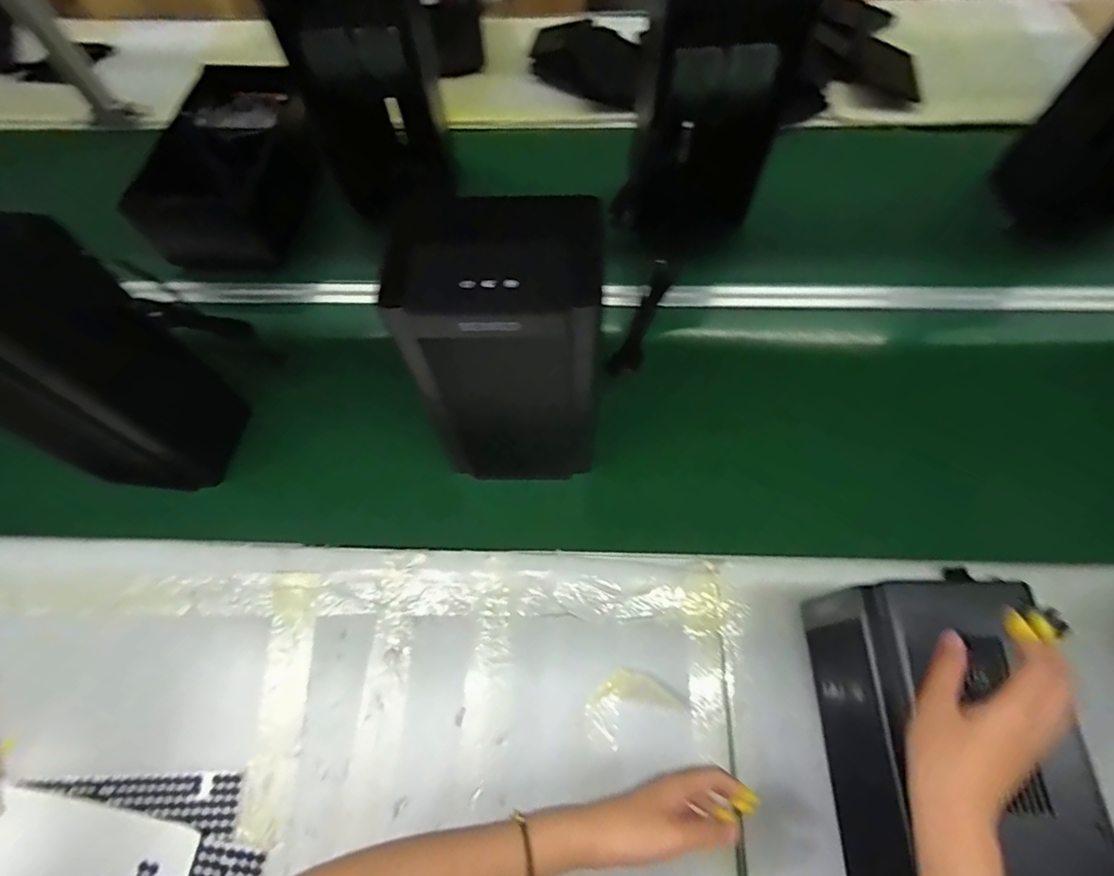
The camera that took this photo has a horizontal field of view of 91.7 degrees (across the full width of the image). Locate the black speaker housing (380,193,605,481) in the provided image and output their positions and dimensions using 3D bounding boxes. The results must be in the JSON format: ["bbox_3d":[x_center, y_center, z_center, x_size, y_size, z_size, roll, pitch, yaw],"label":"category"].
[{"bbox_3d":[-0.049,-0.075,0.601,0.177,0.334,0.130,-1,63,1],"label":"black speaker housing"}]

